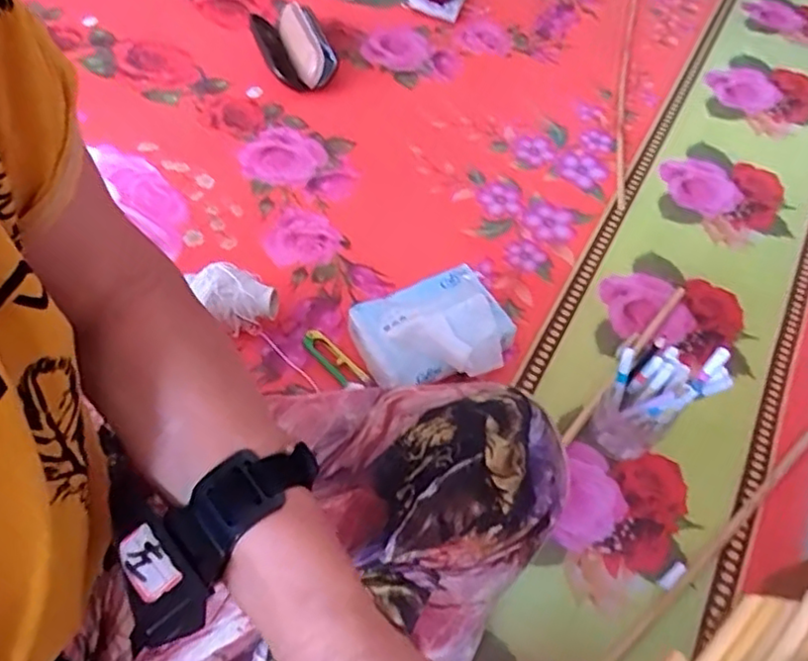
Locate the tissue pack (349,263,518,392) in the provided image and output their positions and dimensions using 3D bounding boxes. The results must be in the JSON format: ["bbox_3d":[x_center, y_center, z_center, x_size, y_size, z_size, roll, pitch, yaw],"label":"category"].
[{"bbox_3d":[0.027,0.003,0.640,0.144,0.050,0.116,-19,59,-17],"label":"tissue pack"}]

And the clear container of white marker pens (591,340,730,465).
[{"bbox_3d":[0.211,0.058,0.558,0.063,0.151,0.063,-24,61,-20],"label":"clear container of white marker pens"}]

